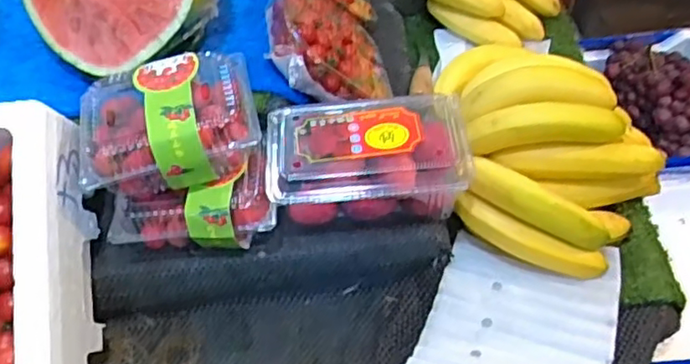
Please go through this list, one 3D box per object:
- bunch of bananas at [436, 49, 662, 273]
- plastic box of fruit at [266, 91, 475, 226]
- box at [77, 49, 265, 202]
[{"bbox_3d":[0.169,-0.043,0.644,0.177,0.099,0.261,-32,56,-19],"label":"bunch of bananas"},{"bbox_3d":[0.020,-0.022,0.610,0.176,0.073,0.098,-3,51,2],"label":"plastic box of fruit"},{"bbox_3d":[-0.154,-0.046,0.578,0.154,0.075,0.113,-9,51,-2],"label":"box"}]

